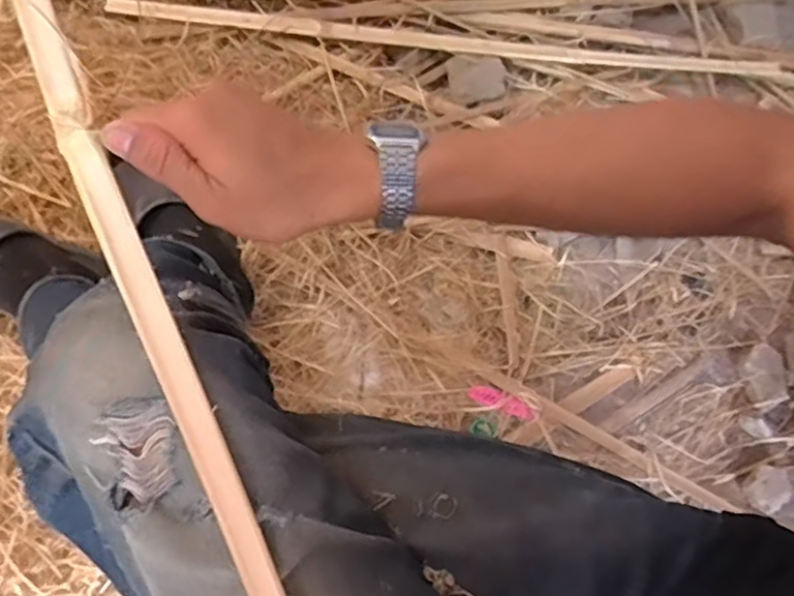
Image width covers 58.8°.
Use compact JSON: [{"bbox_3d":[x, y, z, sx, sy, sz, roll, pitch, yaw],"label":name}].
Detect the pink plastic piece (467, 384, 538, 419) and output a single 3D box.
[{"bbox_3d":[0.137,0.134,0.907,0.086,0.009,0.025,23,68,7],"label":"pink plastic piece"}]

